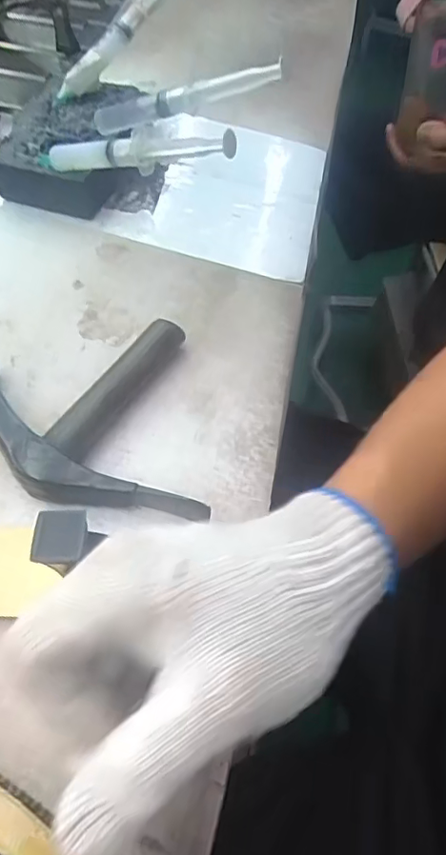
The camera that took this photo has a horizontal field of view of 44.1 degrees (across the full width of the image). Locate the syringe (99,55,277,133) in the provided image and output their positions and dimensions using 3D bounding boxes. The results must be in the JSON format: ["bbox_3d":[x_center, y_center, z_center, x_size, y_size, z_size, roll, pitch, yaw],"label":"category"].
[{"bbox_3d":[-0.027,-0.227,0.380,0.146,0.018,0.015,3,54,30],"label":"syringe"}]

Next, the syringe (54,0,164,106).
[{"bbox_3d":[-0.075,-0.318,0.433,0.160,0.019,0.019,-46,68,5],"label":"syringe"}]

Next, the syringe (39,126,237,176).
[{"bbox_3d":[-0.062,-0.180,0.359,0.160,0.026,0.012,13,56,29],"label":"syringe"}]

